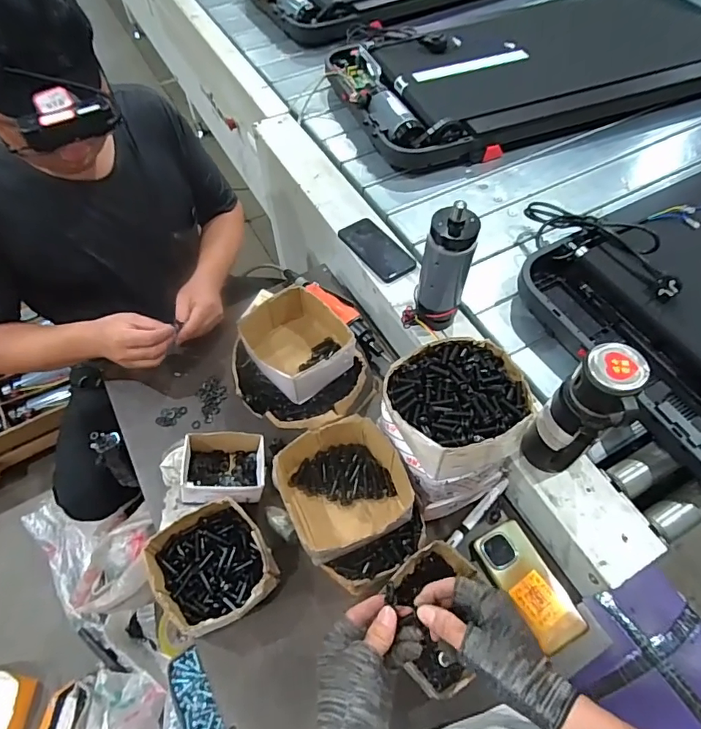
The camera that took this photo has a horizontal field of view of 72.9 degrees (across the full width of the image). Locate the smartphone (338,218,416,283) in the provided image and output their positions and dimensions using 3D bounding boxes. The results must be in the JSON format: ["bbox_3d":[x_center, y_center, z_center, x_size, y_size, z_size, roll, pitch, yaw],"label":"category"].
[{"bbox_3d":[0.050,-0.223,0.919,0.075,0.007,0.163,-33,66,-10],"label":"smartphone"}]

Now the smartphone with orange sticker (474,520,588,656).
[{"bbox_3d":[0.250,0.309,0.666,0.078,0.017,0.163,-23,63,-18],"label":"smartphone with orange sticker"}]

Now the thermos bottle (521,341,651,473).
[{"bbox_3d":[0.282,0.066,0.597,0.072,0.228,0.075,37,66,21],"label":"thermos bottle"}]

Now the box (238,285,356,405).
[{"bbox_3d":[-0.085,-0.031,0.775,0.135,0.081,0.155,-41,66,-21],"label":"box"}]

